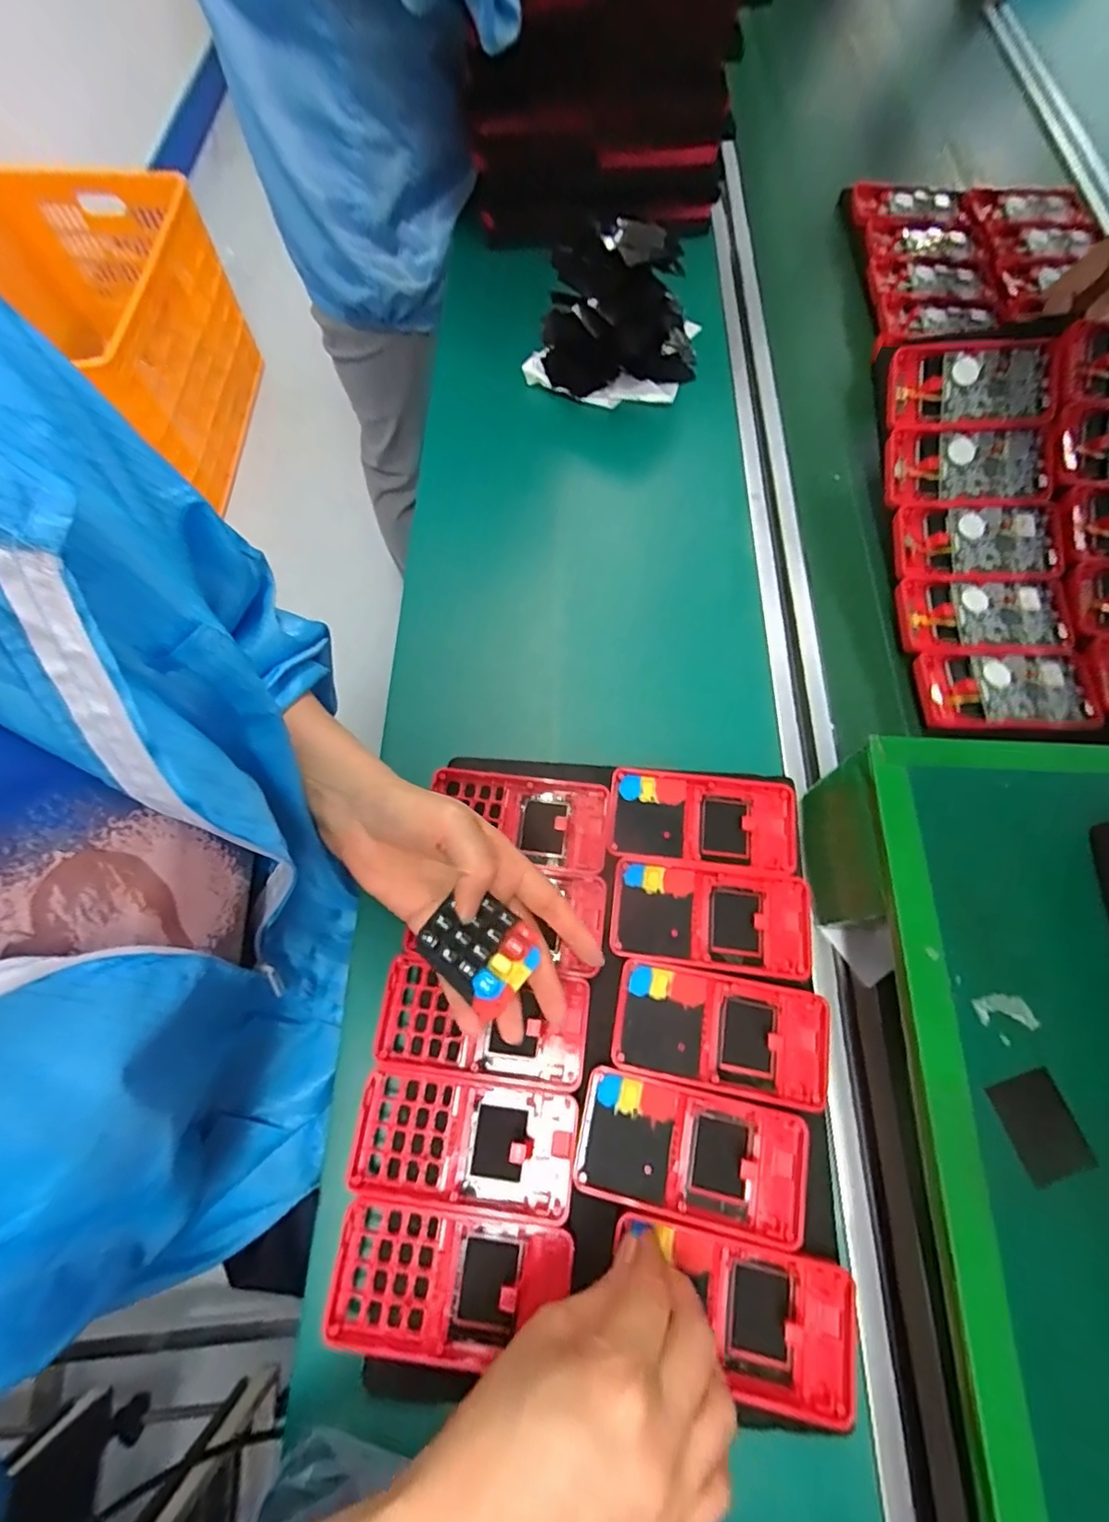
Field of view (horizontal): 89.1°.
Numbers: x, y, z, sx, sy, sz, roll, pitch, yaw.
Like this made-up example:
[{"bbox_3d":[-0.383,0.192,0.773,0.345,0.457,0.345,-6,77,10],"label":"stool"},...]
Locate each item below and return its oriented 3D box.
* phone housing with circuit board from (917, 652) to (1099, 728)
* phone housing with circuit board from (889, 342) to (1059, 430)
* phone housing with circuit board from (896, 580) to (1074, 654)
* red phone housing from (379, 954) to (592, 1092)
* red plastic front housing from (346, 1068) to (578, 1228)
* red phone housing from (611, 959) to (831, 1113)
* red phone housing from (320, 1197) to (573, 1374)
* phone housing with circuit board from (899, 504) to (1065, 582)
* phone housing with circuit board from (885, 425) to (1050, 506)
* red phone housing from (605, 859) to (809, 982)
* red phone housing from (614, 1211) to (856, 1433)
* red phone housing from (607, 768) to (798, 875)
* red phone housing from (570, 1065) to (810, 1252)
[{"bbox_3d":[0.335,-0.052,0.419,0.127,0.014,0.060,2,70,1],"label":"phone housing with circuit board"},{"bbox_3d":[0.332,-0.304,0.452,0.124,0.009,0.066,-2,89,4],"label":"phone housing with circuit board"},{"bbox_3d":[0.333,-0.111,0.436,0.126,0.012,0.066,2,70,1],"label":"phone housing with circuit board"},{"bbox_3d":[-0.042,0.155,0.336,0.121,0.010,0.059,7,70,3],"label":"red phone housing"},{"bbox_3d":[-0.050,0.214,0.317,0.122,0.015,0.060,8,70,3],"label":"red plastic front housing"},{"bbox_3d":[0.100,0.161,0.333,0.125,0.011,0.061,10,70,4],"label":"red phone housing"},{"bbox_3d":[-0.055,0.270,0.290,0.119,0.014,0.060,8,70,3],"label":"red phone housing"},{"bbox_3d":[0.339,-0.174,0.450,0.125,0.013,0.062,1,70,1],"label":"phone housing with circuit board"},{"bbox_3d":[0.332,-0.240,0.457,0.128,0.010,0.065,-2,86,1],"label":"phone housing with circuit board"},{"bbox_3d":[0.099,0.099,0.357,0.123,0.012,0.061,7,70,3],"label":"red phone housing"},{"bbox_3d":[0.091,0.283,0.290,0.122,0.019,0.063,11,70,4],"label":"red phone housing"},{"bbox_3d":[0.101,0.040,0.379,0.123,0.010,0.061,6,70,3],"label":"red phone housing"},{"bbox_3d":[0.077,0.218,0.313,0.124,0.011,0.062,12,70,5],"label":"red phone housing"}]

